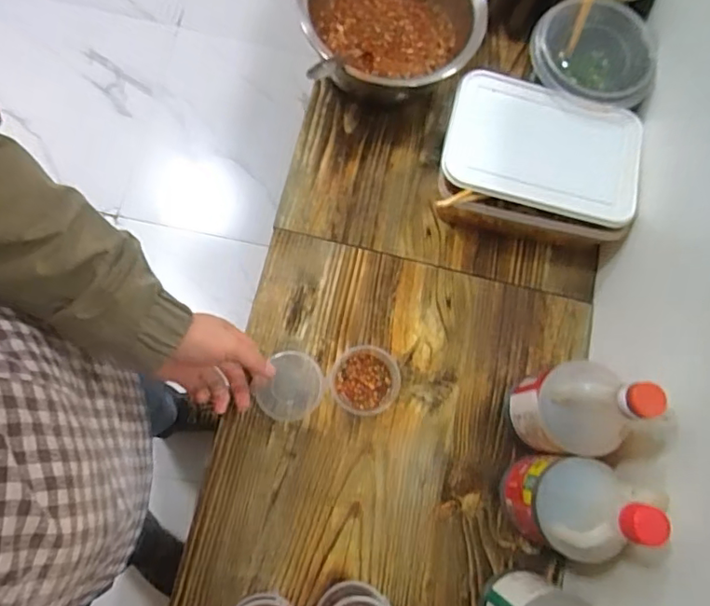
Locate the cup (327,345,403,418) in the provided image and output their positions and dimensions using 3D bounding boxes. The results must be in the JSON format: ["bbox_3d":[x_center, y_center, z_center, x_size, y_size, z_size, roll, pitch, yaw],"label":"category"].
[{"bbox_3d":[0.012,0.088,0.608,0.073,0.038,0.076,1,74,-2],"label":"cup"}]

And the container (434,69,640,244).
[{"bbox_3d":[0.213,-0.166,0.662,0.219,0.094,0.180,14,74,2],"label":"container"}]

